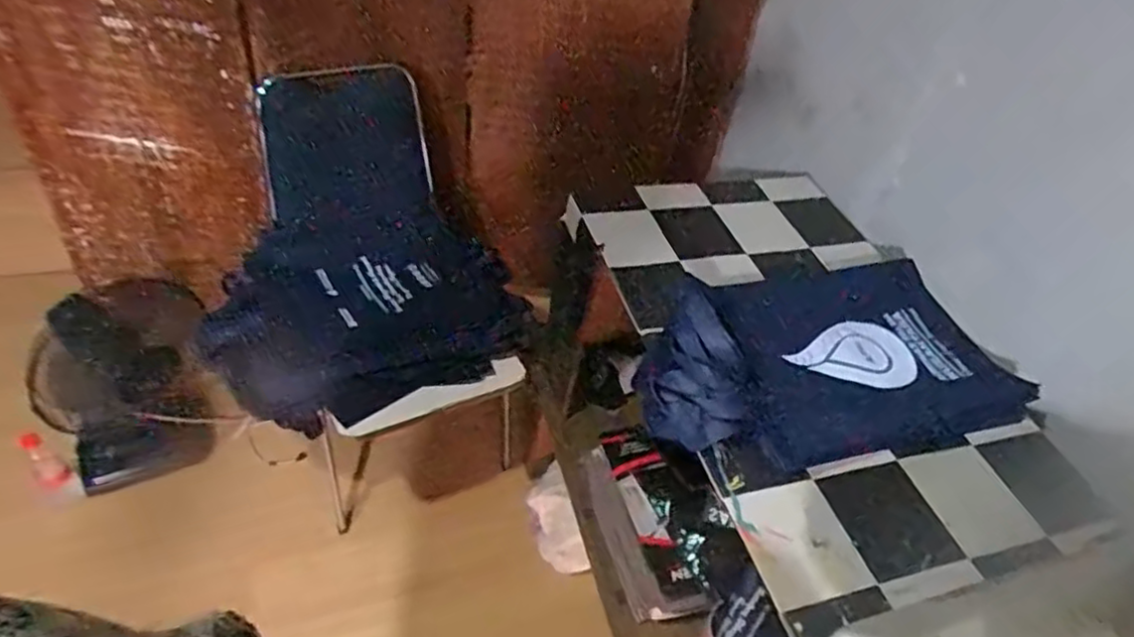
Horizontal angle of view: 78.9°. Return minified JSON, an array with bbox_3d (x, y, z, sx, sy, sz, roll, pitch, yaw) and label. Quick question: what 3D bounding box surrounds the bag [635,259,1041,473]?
[{"bbox_3d":[0.377,0.039,0.942,0.490,0.129,0.272,-12,47,-15],"label":"bag"}]

